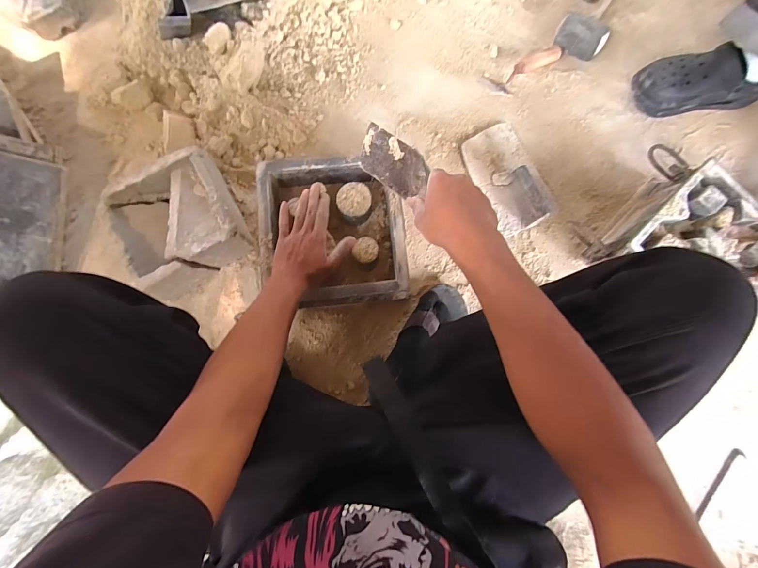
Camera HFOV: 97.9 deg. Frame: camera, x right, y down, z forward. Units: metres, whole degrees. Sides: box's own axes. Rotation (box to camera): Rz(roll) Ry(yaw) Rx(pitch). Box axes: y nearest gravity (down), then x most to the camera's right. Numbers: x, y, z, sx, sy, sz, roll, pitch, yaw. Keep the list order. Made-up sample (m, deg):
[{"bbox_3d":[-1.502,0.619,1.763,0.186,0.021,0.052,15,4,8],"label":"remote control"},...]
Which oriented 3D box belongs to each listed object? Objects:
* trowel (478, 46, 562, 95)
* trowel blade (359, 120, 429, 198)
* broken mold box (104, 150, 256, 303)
[{"bbox_3d":[0.326,-0.473,0.724,0.198,0.044,0.062,-28,84,-6],"label":"trowel"},{"bbox_3d":[0.021,-0.172,0.475,0.005,0.068,0.122,-27,60,-40],"label":"trowel blade"},{"bbox_3d":[-0.369,-0.118,0.625,0.198,0.106,0.203,-26,84,-6],"label":"broken mold box"}]

